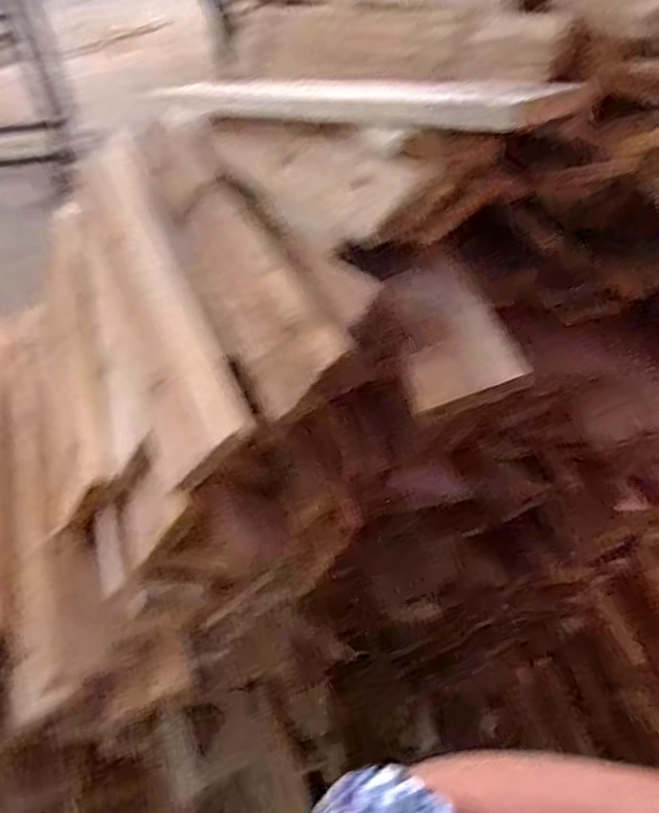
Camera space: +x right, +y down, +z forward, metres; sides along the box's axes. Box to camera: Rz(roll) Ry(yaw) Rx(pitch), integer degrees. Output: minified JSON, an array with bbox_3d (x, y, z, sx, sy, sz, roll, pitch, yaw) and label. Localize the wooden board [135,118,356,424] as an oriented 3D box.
[{"bbox_3d":[-0.108,-0.176,0.631,0.089,0.013,0.471,-34,53,5],"label":"wooden board"}]

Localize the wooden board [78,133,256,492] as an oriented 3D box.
[{"bbox_3d":[-0.195,-0.149,0.663,0.086,0.014,0.549,-39,50,14],"label":"wooden board"}]

